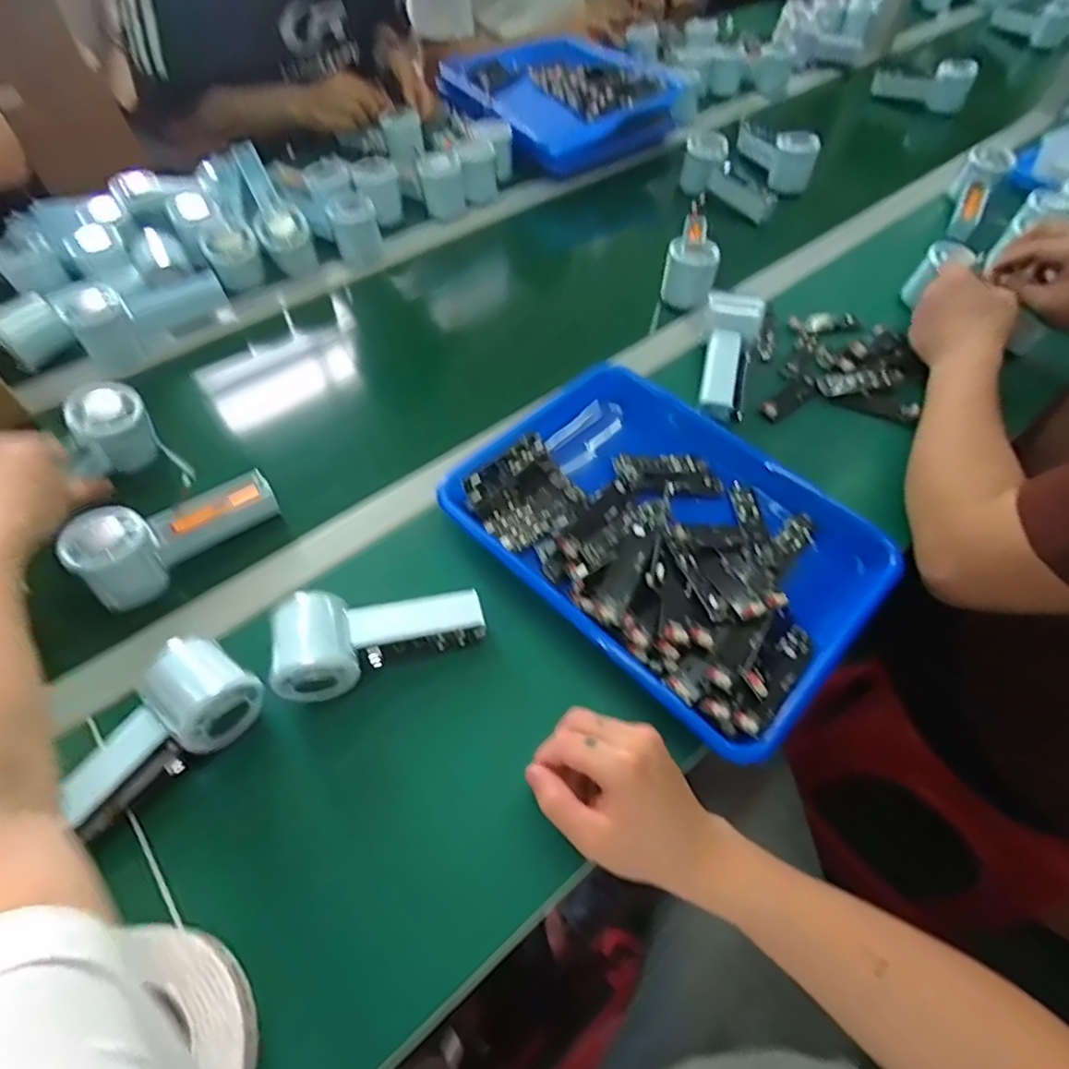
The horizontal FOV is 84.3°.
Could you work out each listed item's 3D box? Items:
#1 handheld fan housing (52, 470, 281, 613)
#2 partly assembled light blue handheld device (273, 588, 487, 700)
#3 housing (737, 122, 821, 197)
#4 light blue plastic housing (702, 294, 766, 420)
[{"bbox_3d":[-0.295,-0.009,0.485,0.050,0.065,0.147,39,63,21],"label":"handheld fan housing"},{"bbox_3d":[-0.115,0.070,0.439,0.151,0.040,0.071,-14,58,-11],"label":"partly assembled light blue handheld device"},{"bbox_3d":[0.357,-0.578,0.876,0.047,0.067,0.165,-14,58,-11],"label":"housing"},{"bbox_3d":[0.200,-0.183,0.613,0.057,0.026,0.140,11,77,5],"label":"light blue plastic housing"}]

